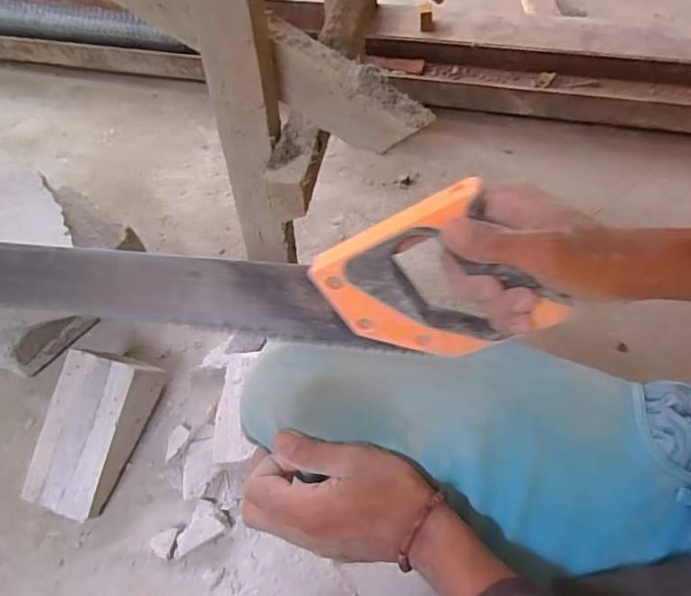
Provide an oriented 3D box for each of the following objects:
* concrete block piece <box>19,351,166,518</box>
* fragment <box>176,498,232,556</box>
[{"bbox_3d":[-0.341,0.171,0.707,0.102,0.103,0.211,16,62,14],"label":"concrete block piece"},{"bbox_3d":[-0.185,0.286,0.669,0.069,0.023,0.048,-32,62,-14],"label":"fragment"}]

